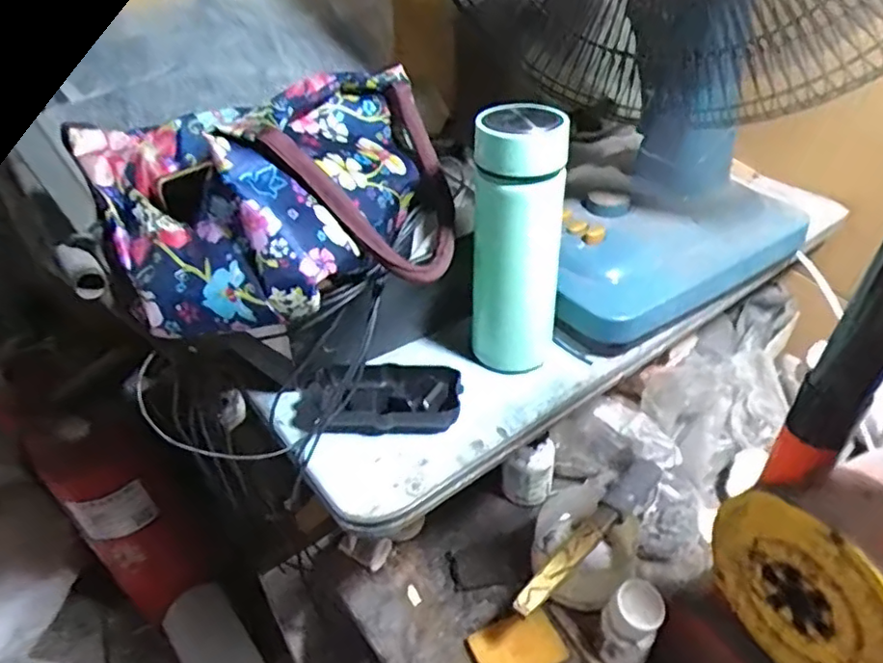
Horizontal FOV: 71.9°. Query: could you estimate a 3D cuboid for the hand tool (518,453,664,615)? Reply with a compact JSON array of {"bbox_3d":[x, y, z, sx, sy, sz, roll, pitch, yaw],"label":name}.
[{"bbox_3d":[0.127,0.171,0.520,0.190,0.015,0.026,-33,48,-31],"label":"hand tool"}]

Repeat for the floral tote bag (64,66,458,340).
[{"bbox_3d":[-0.104,-0.099,0.417,0.228,0.104,0.172,-31,47,-30],"label":"floral tote bag"}]

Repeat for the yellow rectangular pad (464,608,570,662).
[{"bbox_3d":[0.064,0.265,0.509,0.074,0.012,0.049,-20,42,-19],"label":"yellow rectangular pad"}]

